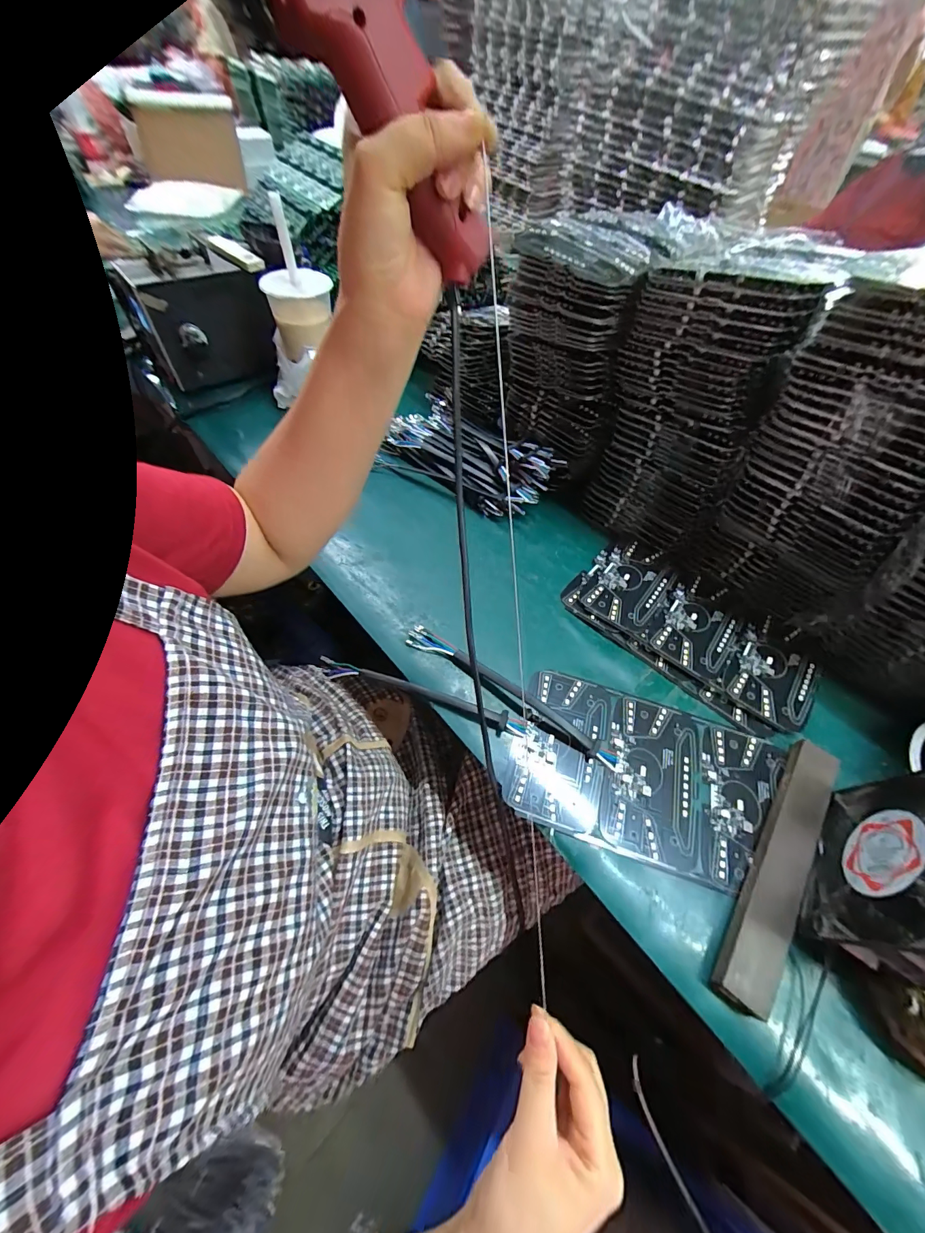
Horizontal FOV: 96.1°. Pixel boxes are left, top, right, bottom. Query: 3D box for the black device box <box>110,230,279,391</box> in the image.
[{"bbox_3d":[-0.339,-0.396,0.561,0.153,0.132,0.080,-18,59,-15],"label":"black device box"}]

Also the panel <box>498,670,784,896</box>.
[{"bbox_3d":[0.150,0.132,0.352,0.215,0.004,0.132,17,57,8],"label":"panel"}]

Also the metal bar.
[{"bbox_3d":[0.243,0.185,0.312,0.036,0.017,0.207,35,61,18],"label":"metal bar"}]

